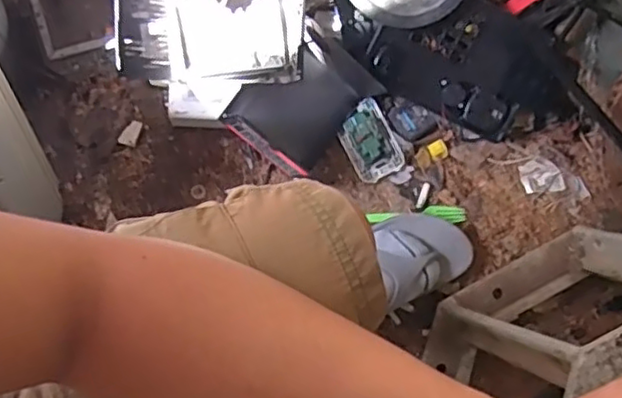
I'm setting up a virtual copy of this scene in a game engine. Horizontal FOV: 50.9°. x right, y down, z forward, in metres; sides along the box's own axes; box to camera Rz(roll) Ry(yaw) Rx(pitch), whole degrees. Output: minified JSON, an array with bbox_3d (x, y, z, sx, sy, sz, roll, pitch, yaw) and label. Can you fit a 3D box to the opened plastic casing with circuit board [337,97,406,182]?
[{"bbox_3d":[0.077,-0.077,0.867,0.067,0.023,0.102,-23,79,-5],"label":"opened plastic casing with circuit board"}]

